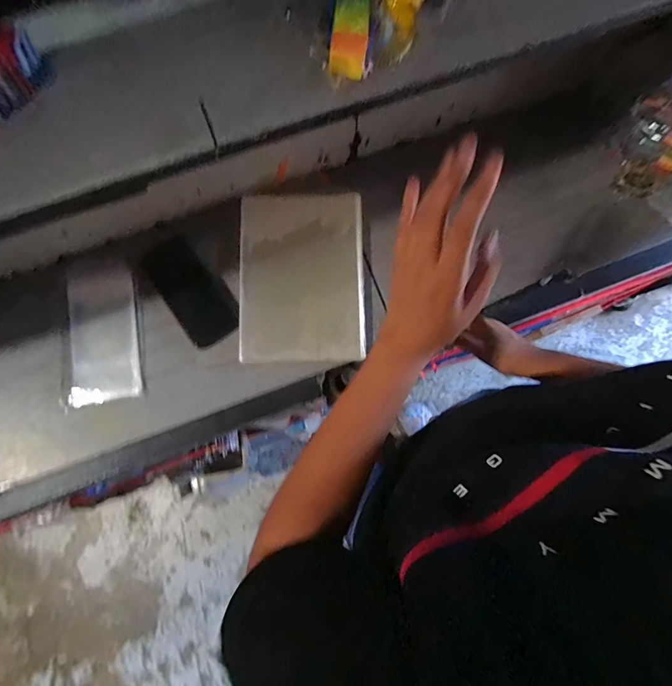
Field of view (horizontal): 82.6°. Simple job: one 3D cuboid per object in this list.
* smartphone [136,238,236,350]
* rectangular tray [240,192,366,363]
[{"bbox_3d":[-0.209,-0.075,0.563,0.084,0.005,0.158,-37,90,-19],"label":"smartphone"},{"bbox_3d":[-0.051,-0.103,0.581,0.181,0.017,0.259,-1,79,-1],"label":"rectangular tray"}]

